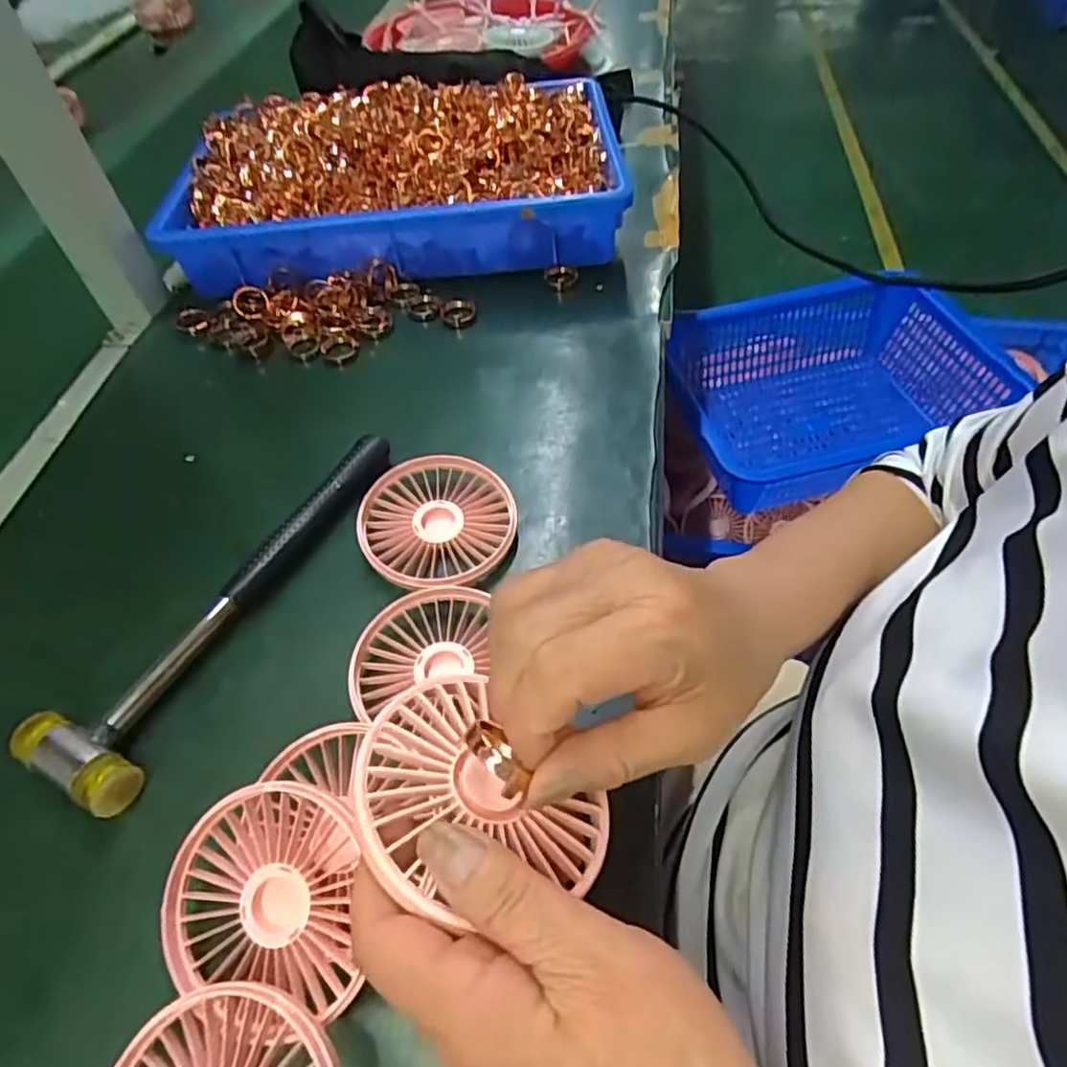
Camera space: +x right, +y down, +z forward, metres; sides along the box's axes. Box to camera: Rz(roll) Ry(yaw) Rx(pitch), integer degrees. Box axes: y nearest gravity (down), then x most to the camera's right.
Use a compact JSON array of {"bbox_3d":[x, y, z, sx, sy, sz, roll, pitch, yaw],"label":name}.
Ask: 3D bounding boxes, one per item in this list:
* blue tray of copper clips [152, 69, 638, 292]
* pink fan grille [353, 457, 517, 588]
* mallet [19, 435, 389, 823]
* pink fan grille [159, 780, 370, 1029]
[{"bbox_3d":[-0.114,-0.310,0.595,0.366,0.078,0.230,-6,53,-2],"label":"blue tray of copper clips"},{"bbox_3d":[-0.054,-0.005,0.385,0.086,0.019,0.086,-7,53,-2],"label":"pink fan grille"},{"bbox_3d":[-0.158,0.029,0.363,0.061,0.020,0.234,22,57,18],"label":"mallet"},{"bbox_3d":[-0.105,0.138,0.263,0.079,0.011,0.075,1,76,10],"label":"pink fan grille"}]

